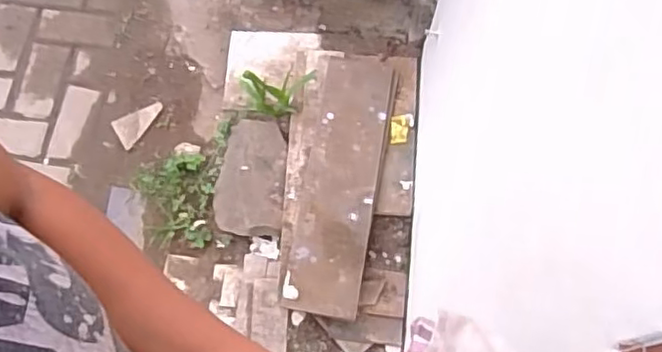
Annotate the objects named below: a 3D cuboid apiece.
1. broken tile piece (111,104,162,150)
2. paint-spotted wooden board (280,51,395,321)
[{"bbox_3d":[-0.467,-0.128,1.573,0.127,0.015,0.071,-30,74,-10],"label":"broken tile piece"},{"bbox_3d":[0.004,-0.009,1.431,0.217,0.061,0.627,7,71,2],"label":"paint-spotted wooden board"}]

